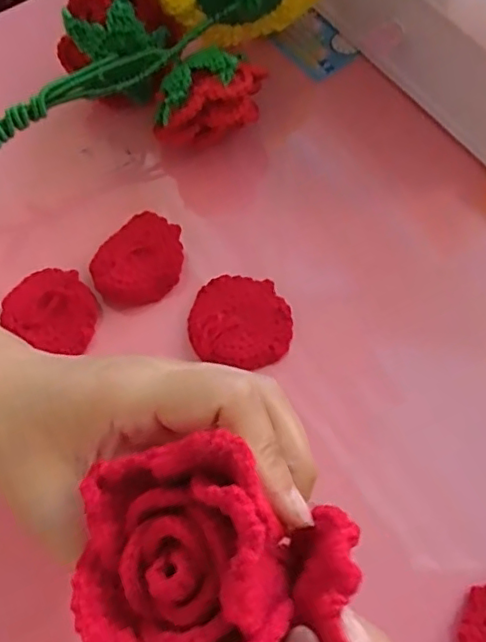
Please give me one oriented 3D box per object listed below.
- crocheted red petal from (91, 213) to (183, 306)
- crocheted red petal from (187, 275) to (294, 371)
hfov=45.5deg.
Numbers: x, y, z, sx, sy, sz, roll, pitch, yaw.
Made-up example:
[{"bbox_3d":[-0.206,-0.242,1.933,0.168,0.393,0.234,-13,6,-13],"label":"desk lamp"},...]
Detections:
[{"bbox_3d":[-0.056,-0.032,0.309,0.051,0.013,0.043,-43,82,-2],"label":"crocheted red petal"},{"bbox_3d":[-0.001,0.000,0.296,0.052,0.009,0.050,-1,66,2],"label":"crocheted red petal"}]

